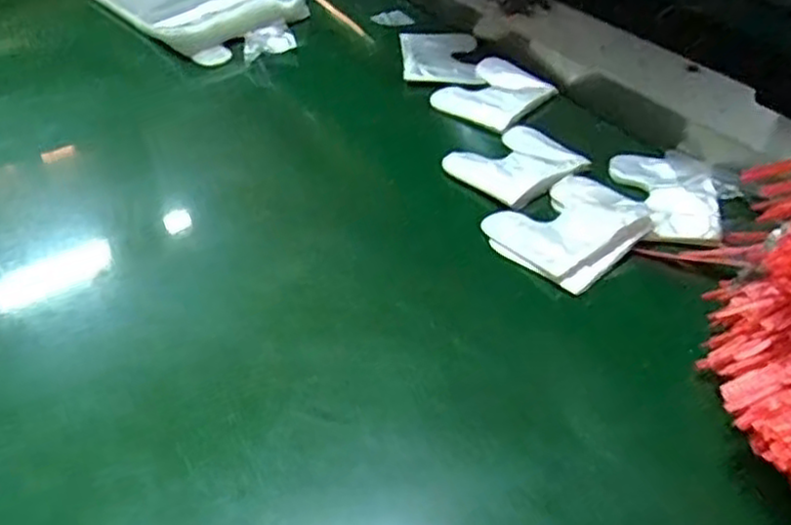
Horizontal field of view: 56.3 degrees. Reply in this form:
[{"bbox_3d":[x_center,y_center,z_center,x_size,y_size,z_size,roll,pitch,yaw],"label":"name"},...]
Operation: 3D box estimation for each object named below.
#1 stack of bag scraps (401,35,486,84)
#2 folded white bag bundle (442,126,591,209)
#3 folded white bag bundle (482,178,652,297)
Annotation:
[{"bbox_3d":[0.054,-0.248,0.884,0.091,0.015,0.115,1,41,-2],"label":"stack of bag scraps"},{"bbox_3d":[0.122,-0.103,0.743,0.119,0.018,0.102,-25,48,-28],"label":"folded white bag bundle"},{"bbox_3d":[0.154,-0.038,0.665,0.124,0.028,0.113,-30,50,-32],"label":"folded white bag bundle"}]

